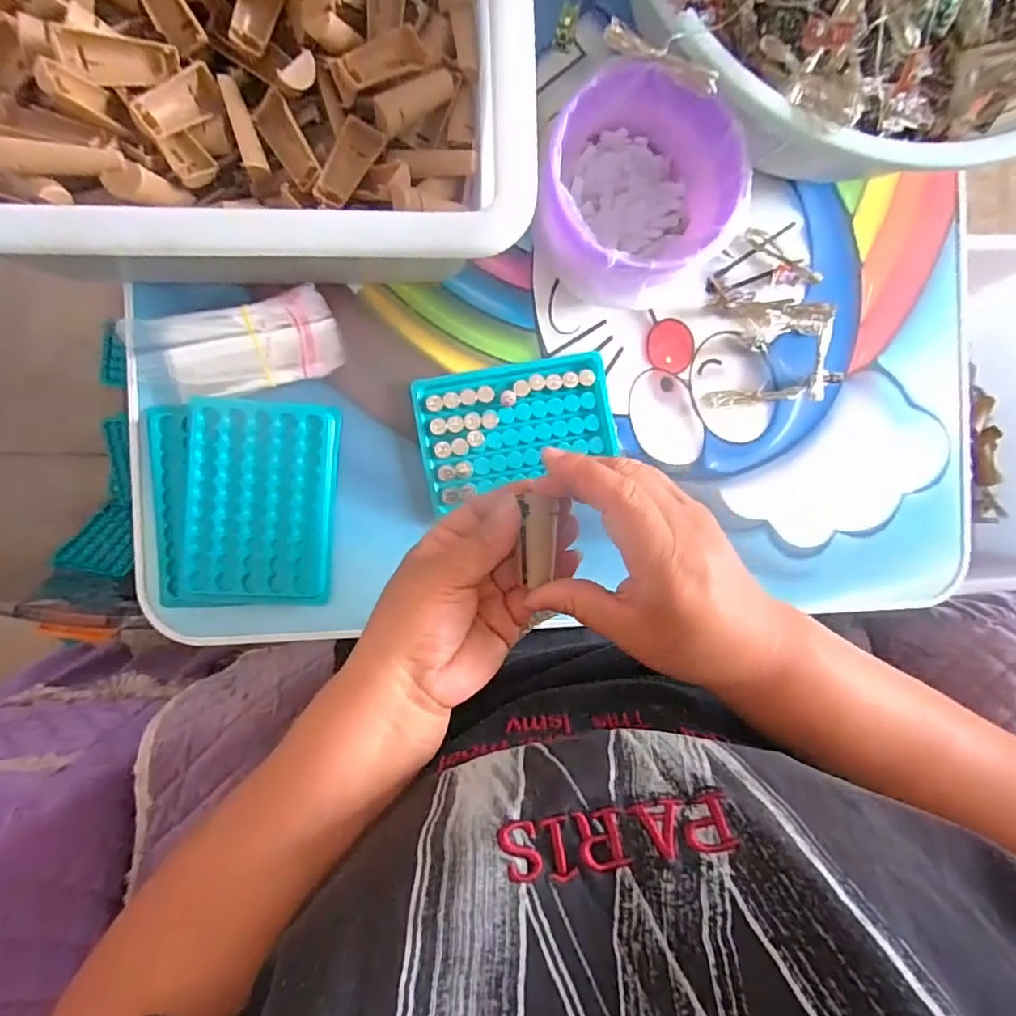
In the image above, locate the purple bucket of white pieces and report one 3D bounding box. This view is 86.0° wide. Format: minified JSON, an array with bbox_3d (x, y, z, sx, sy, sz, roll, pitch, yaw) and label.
[{"bbox_3d":[0.071,-0.182,0.333,0.104,0.095,0.100,0,90,-6],"label":"purple bucket of white pieces"}]

